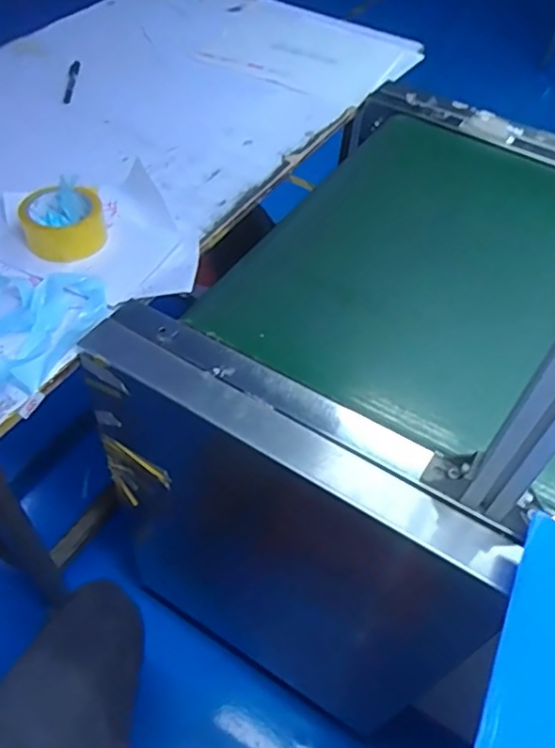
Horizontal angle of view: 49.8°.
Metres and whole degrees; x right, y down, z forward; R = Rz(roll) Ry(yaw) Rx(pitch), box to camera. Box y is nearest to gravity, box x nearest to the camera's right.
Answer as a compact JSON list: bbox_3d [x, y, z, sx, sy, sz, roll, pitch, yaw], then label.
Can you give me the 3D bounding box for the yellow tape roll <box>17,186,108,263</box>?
[{"bbox_3d":[-0.275,-0.198,0.763,0.101,0.045,0.106,-13,53,-14],"label":"yellow tape roll"}]

